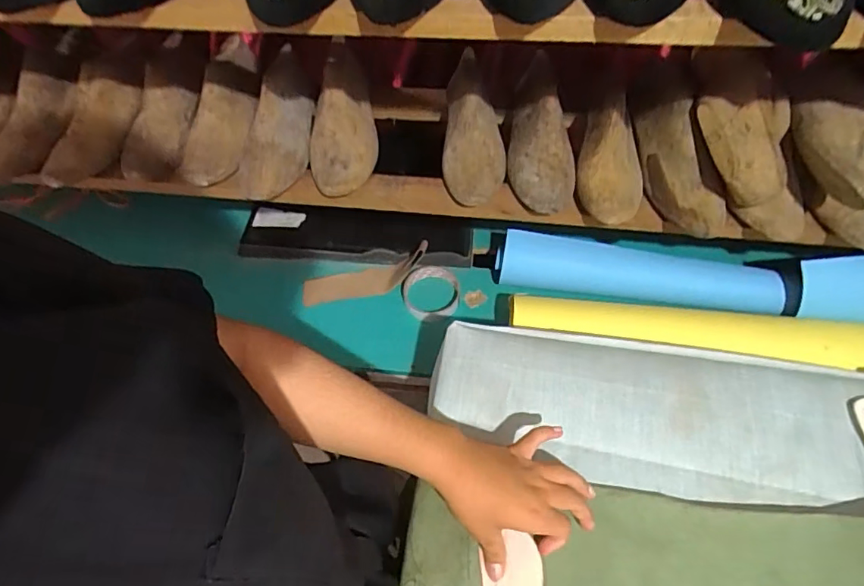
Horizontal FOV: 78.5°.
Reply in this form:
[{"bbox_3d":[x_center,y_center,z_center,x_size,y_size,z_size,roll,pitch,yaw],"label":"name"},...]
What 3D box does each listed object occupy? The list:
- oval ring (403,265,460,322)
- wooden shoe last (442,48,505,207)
[{"bbox_3d":[0.000,-0.002,0.775,0.081,0.012,0.091,-18,59,-9],"label":"oval ring"},{"bbox_3d":[0.049,-0.187,0.625,0.074,0.049,0.181,-2,79,-2],"label":"wooden shoe last"}]

